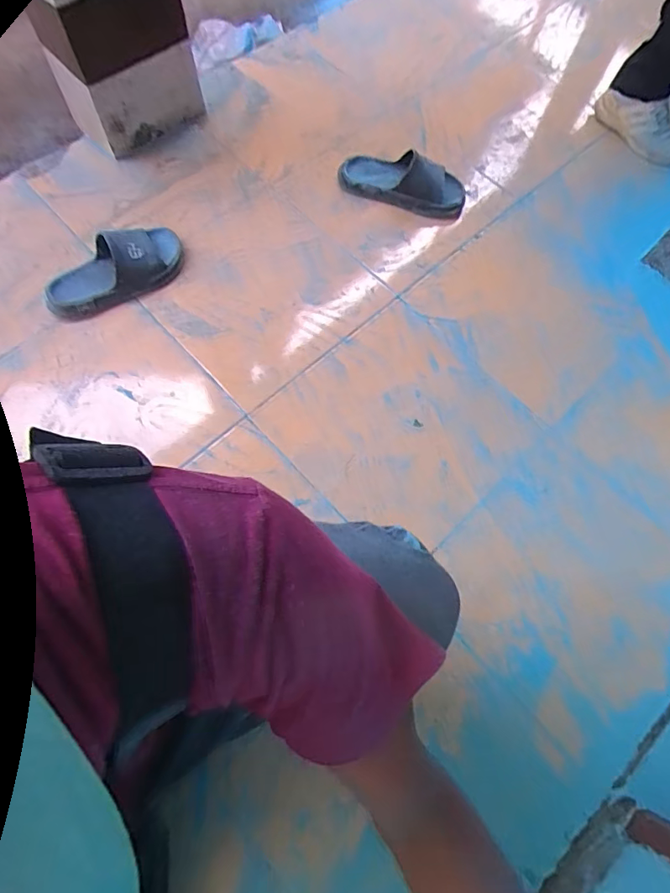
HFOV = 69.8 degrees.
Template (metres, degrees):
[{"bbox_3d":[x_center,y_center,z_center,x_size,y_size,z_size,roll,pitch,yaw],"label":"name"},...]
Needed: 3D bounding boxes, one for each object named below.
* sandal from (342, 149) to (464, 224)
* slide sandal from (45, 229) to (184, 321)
[{"bbox_3d":[0.149,-0.589,1.059,0.288,0.085,0.096,20,67,5],"label":"sandal"},{"bbox_3d":[-0.433,-0.352,0.941,0.279,0.078,0.125,-34,73,-16],"label":"slide sandal"}]

